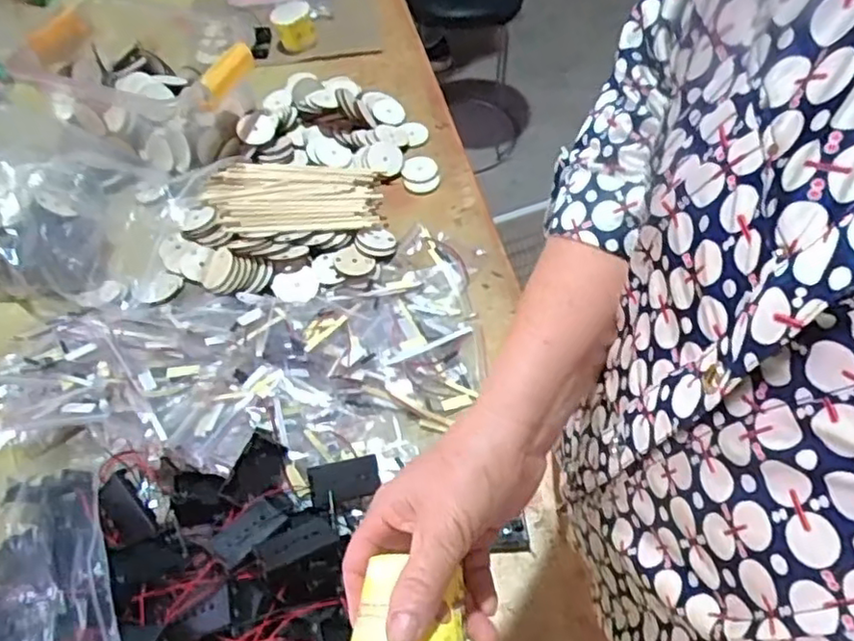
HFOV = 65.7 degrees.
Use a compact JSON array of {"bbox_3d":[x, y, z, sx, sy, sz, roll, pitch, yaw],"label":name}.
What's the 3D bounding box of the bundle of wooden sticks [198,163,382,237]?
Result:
[{"bbox_3d":[-0.150,-0.141,0.747,0.190,0.017,0.118,-8,55,-10],"label":"bundle of wooden sticks"}]

